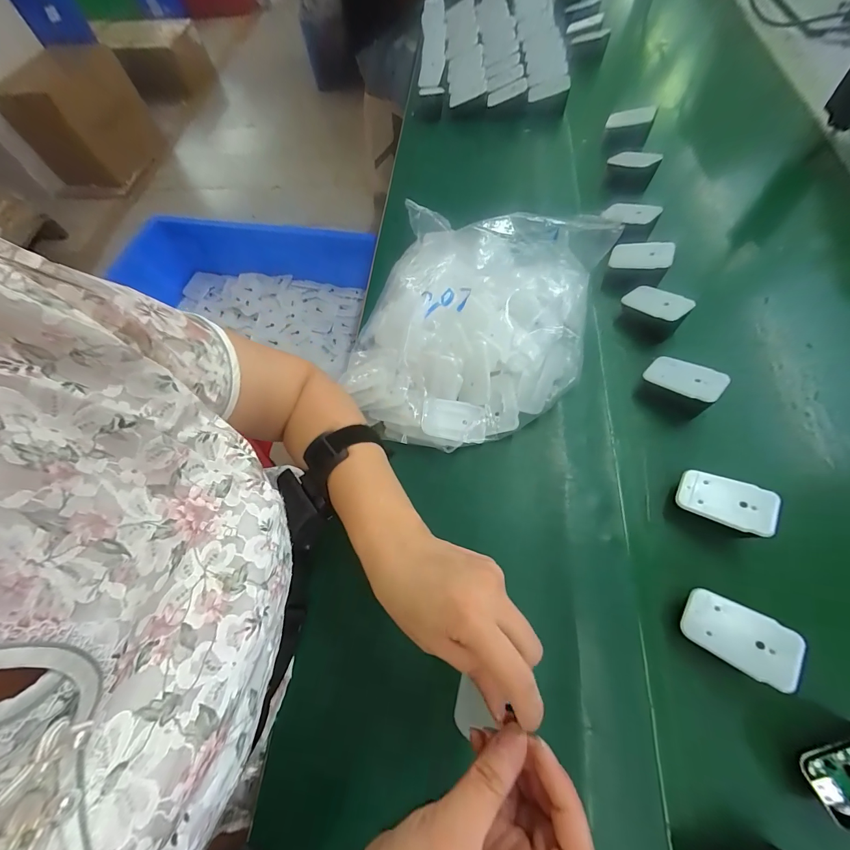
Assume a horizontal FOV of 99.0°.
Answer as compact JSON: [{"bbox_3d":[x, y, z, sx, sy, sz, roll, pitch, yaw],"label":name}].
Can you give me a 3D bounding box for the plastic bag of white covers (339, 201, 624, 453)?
[{"bbox_3d":[0.045,-0.113,0.380,0.241,0.111,0.256,12,66,10],"label":"plastic bag of white covers"}]

